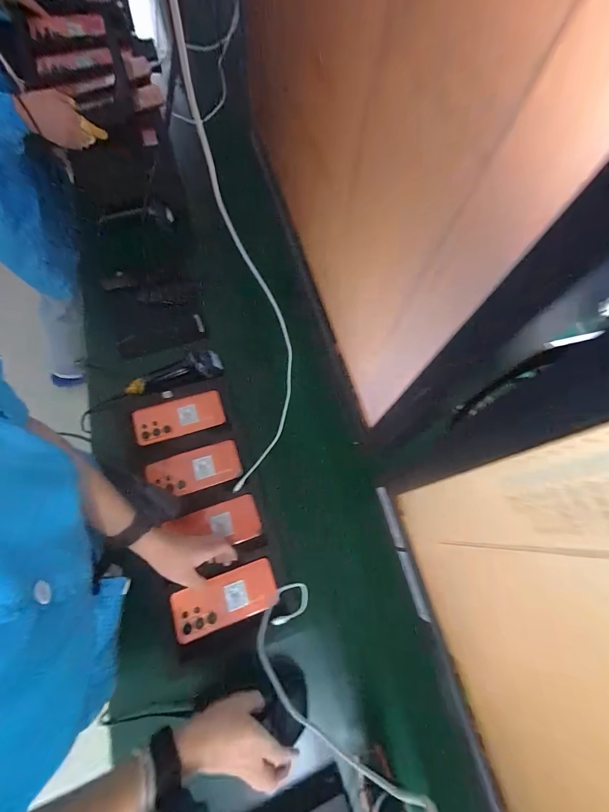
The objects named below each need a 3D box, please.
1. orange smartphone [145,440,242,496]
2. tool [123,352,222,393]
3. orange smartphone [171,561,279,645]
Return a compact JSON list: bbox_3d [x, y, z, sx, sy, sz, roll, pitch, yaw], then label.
[{"bbox_3d":[-0.209,0.122,0.621,0.165,0.015,0.075,-16,72,-14],"label":"orange smartphone"},{"bbox_3d":[-0.267,-0.063,0.678,0.189,0.035,0.055,-15,71,-14],"label":"tool"},{"bbox_3d":[-0.134,0.331,0.556,0.172,0.008,0.079,-15,72,-14],"label":"orange smartphone"}]

